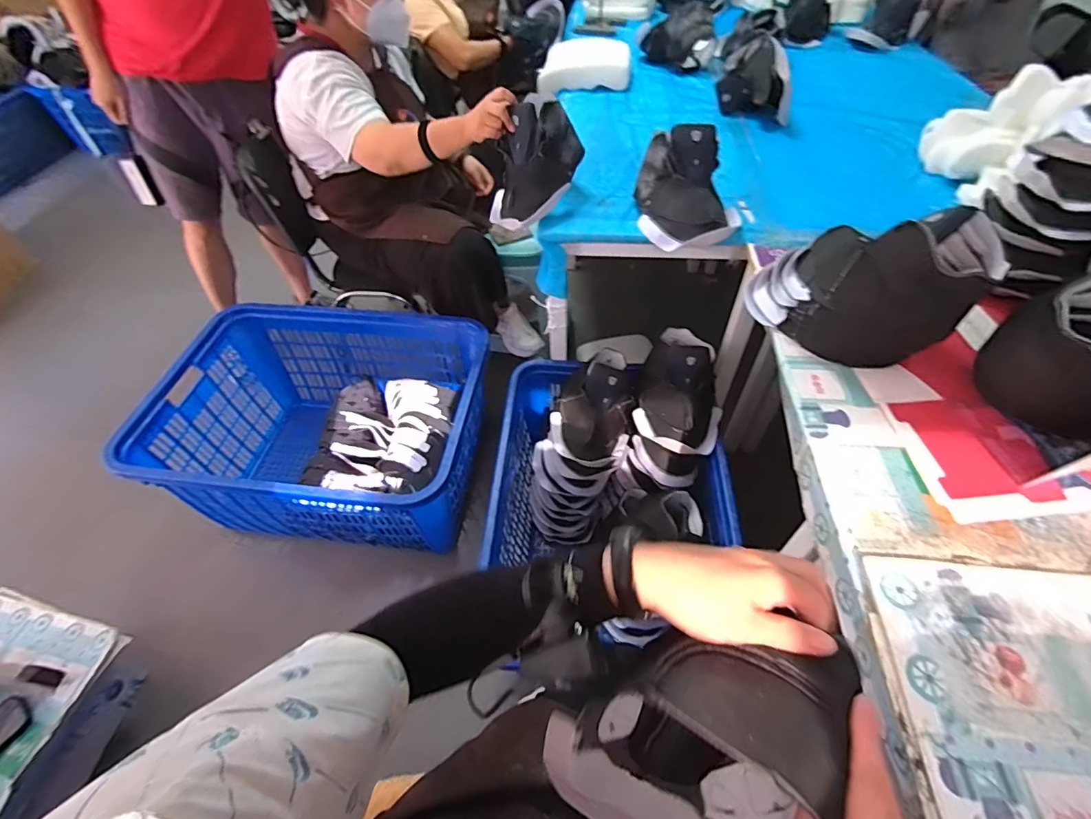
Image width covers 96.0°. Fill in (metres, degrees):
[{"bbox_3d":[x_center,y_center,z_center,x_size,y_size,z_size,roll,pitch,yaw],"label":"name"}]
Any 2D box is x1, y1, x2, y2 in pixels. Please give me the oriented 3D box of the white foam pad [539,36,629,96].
[{"bbox_3d":[0.128,-1.059,1.525,0.270,0.088,0.287,3,51,5],"label":"white foam pad"}]

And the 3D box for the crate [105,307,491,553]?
[{"bbox_3d":[-0.558,0.051,1.382,0.777,0.408,0.612,4,51,6],"label":"crate"}]

